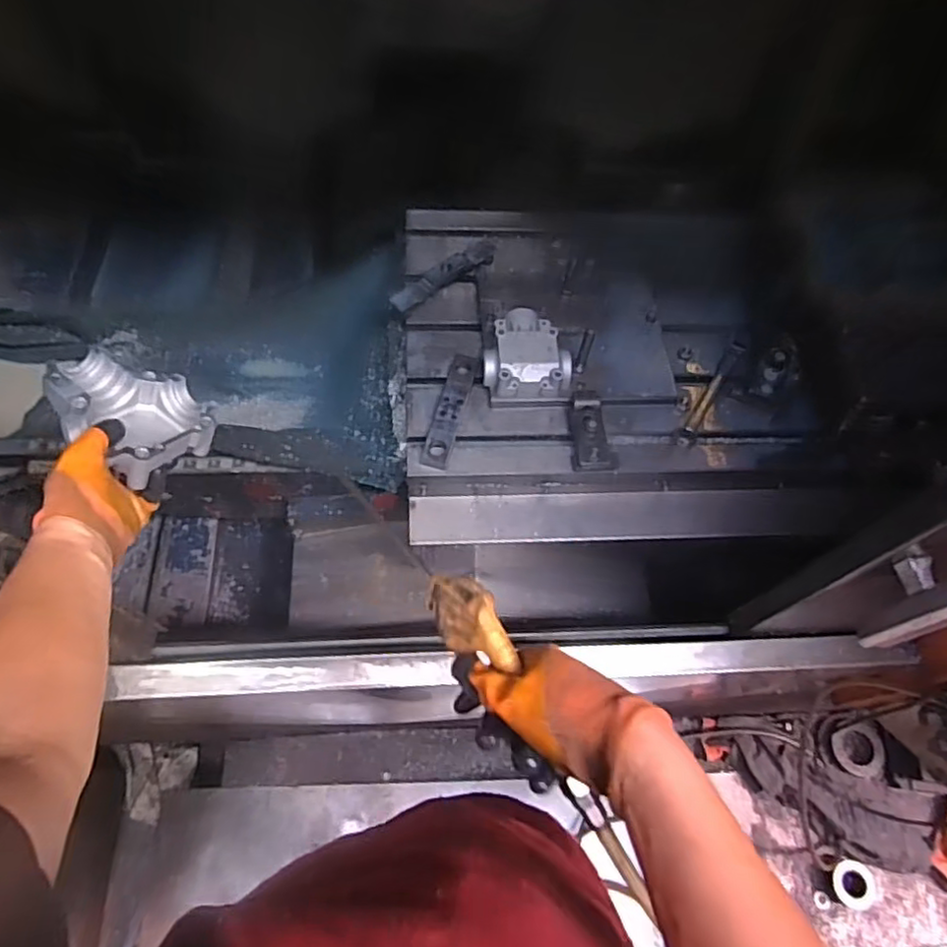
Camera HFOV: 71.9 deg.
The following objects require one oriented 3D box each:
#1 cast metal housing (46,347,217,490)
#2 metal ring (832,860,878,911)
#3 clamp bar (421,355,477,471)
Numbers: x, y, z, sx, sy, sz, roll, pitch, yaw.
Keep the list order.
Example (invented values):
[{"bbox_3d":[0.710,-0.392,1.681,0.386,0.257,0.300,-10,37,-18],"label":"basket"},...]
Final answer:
[{"bbox_3d":[-0.351,-0.068,0.664,0.147,0.076,0.113,32,65,13],"label":"cast metal housing"},{"bbox_3d":[0.781,0.838,1.330,0.089,0.018,0.087,-1,74,2],"label":"metal ring"},{"bbox_3d":[-0.035,-0.100,1.008,0.042,0.015,0.204,14,62,4],"label":"clamp bar"}]

